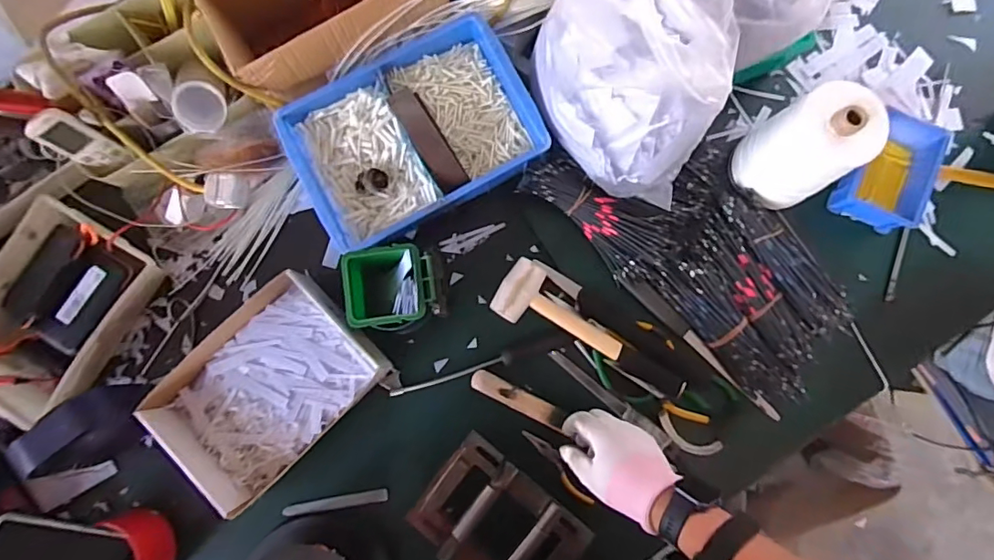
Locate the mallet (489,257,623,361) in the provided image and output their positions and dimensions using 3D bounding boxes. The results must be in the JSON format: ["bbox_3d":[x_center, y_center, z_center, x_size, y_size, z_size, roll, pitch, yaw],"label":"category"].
[{"bbox_3d":[0.080,0.047,0.661,0.170,0.038,0.081,30,82,2],"label":"mallet"}]

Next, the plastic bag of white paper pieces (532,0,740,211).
[{"bbox_3d":[0.148,-0.255,0.572,0.190,0.221,0.260,7,83,0],"label":"plastic bag of white paper pieces"}]

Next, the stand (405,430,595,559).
[{"bbox_3d":[0.003,0.305,0.646,0.201,0.056,0.141,40,84,3],"label":"stand"}]

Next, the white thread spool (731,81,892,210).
[{"bbox_3d":[0.370,-0.159,0.635,0.092,0.162,0.101,0,83,-1],"label":"white thread spool"}]

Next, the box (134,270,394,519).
[{"bbox_3d":[-0.280,0.131,0.641,0.184,0.056,0.255,44,83,4],"label":"box"}]

